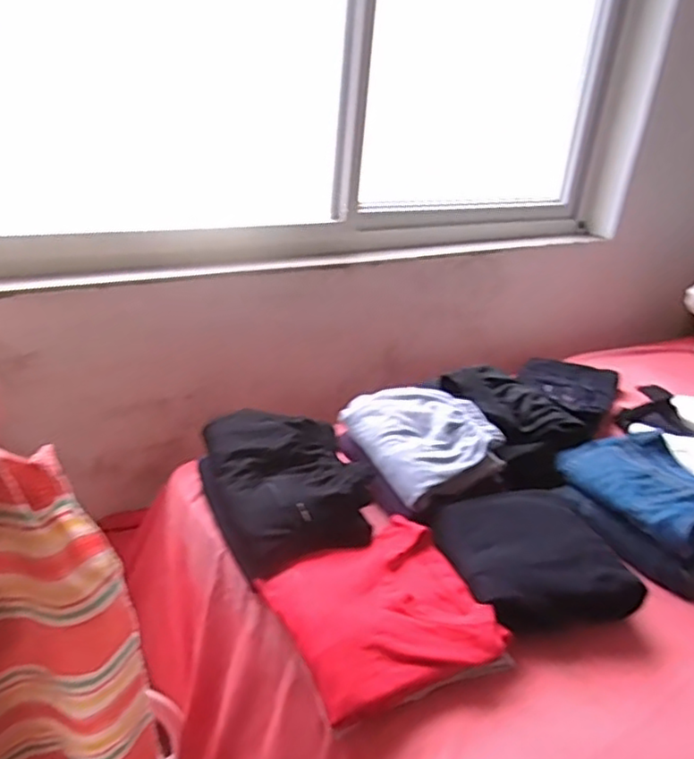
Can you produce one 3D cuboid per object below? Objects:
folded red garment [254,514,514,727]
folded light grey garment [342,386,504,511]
[{"bbox_3d":[0.040,0.265,0.760,0.223,0.065,0.216,-7,27,-27],"label":"folded red garment"},{"bbox_3d":[0.120,0.088,0.998,0.185,0.075,0.196,-7,27,-27],"label":"folded light grey garment"}]

